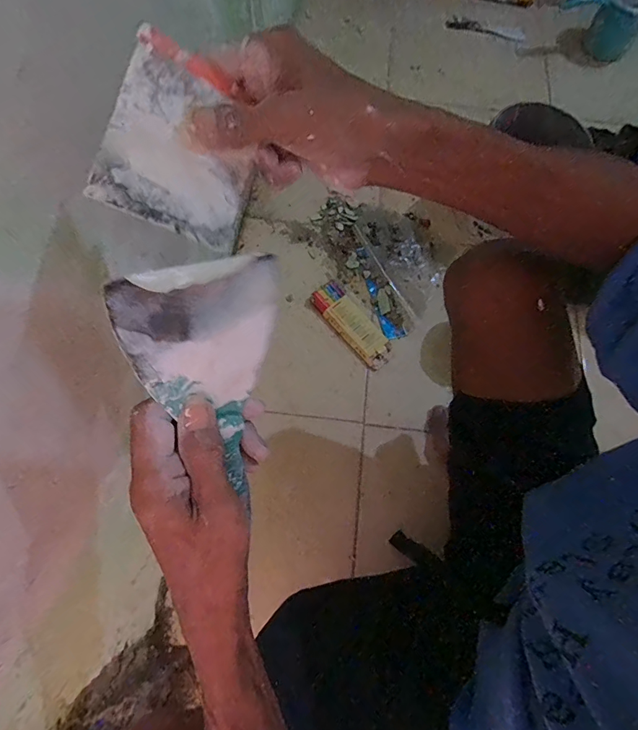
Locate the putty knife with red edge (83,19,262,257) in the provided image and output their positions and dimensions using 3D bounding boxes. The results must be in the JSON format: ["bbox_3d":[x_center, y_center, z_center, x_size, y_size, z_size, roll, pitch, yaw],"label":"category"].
[{"bbox_3d":[-0.075,-0.126,0.243,0.082,0.005,0.102,18,80,-29],"label":"putty knife with red edge"}]

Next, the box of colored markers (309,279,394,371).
[{"bbox_3d":[0.061,-0.077,0.766,0.062,0.027,0.184,-38,76,-15],"label":"box of colored markers"}]

